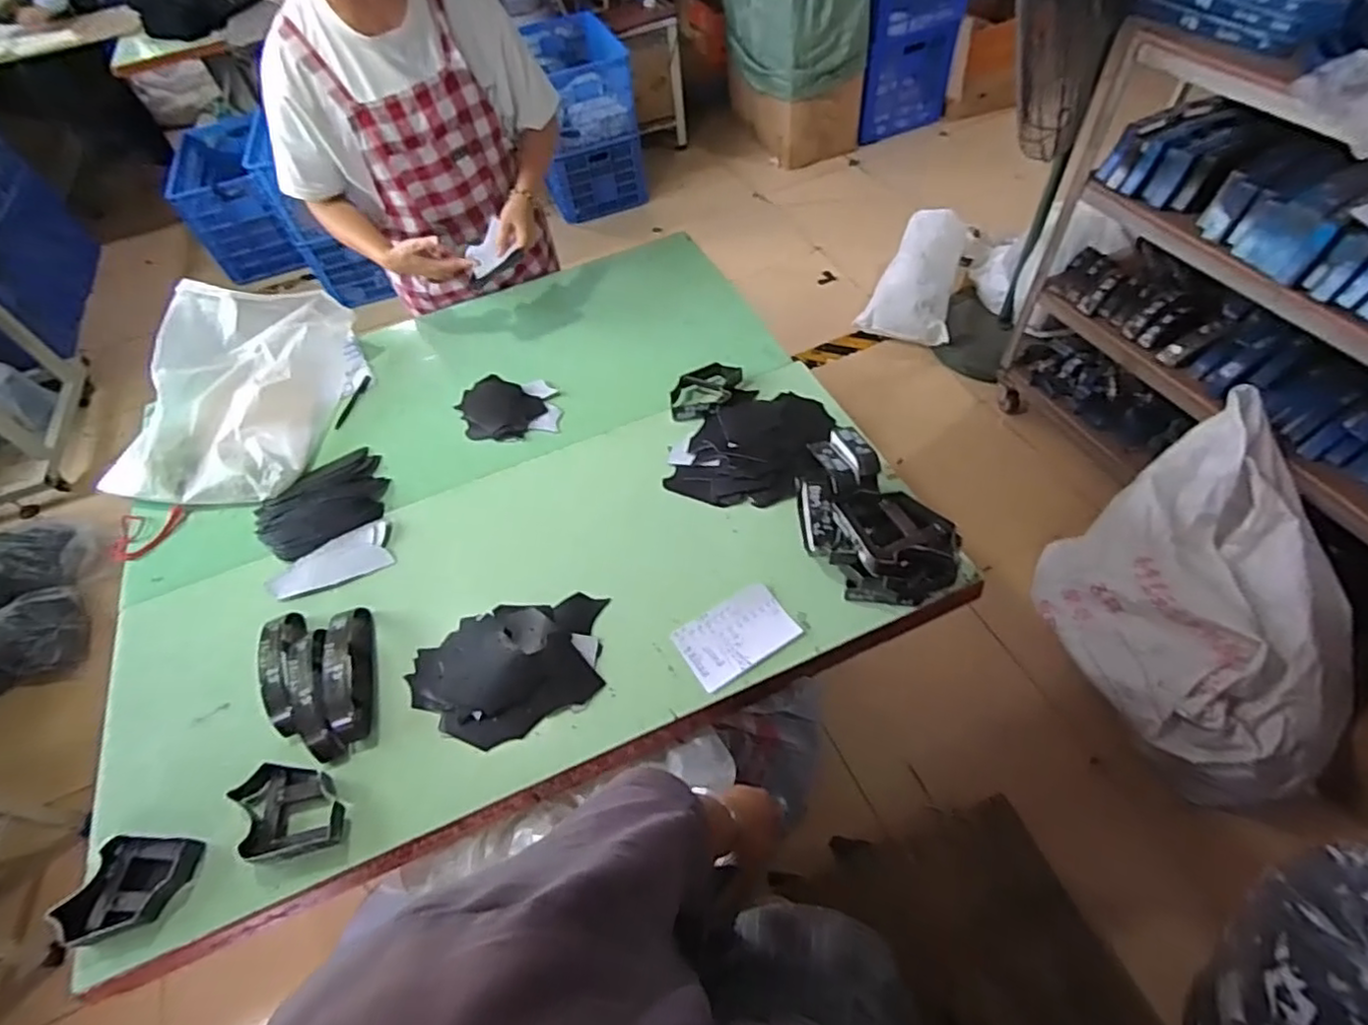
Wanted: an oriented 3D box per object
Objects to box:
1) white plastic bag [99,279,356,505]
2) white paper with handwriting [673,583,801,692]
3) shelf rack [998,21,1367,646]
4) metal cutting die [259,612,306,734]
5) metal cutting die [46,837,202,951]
[{"bbox_3d":[-0.833,-0.222,1.207,0.320,0.171,0.436,-2,52,3],"label":"white plastic bag"},{"bbox_3d":[0.073,0.169,0.903,0.153,0.006,0.100,-28,56,-15],"label":"white paper with handwriting"},{"bbox_3d":[1.305,-0.436,1.382,0.423,1.009,1.215,-25,62,-9],"label":"shelf rack"},{"bbox_3d":[-0.542,0.208,0.877,0.040,0.080,0.183,-19,53,-10],"label":"metal cutting die"},{"bbox_3d":[-0.622,0.420,0.729,0.101,0.042,0.110,7,54,10],"label":"metal cutting die"}]

